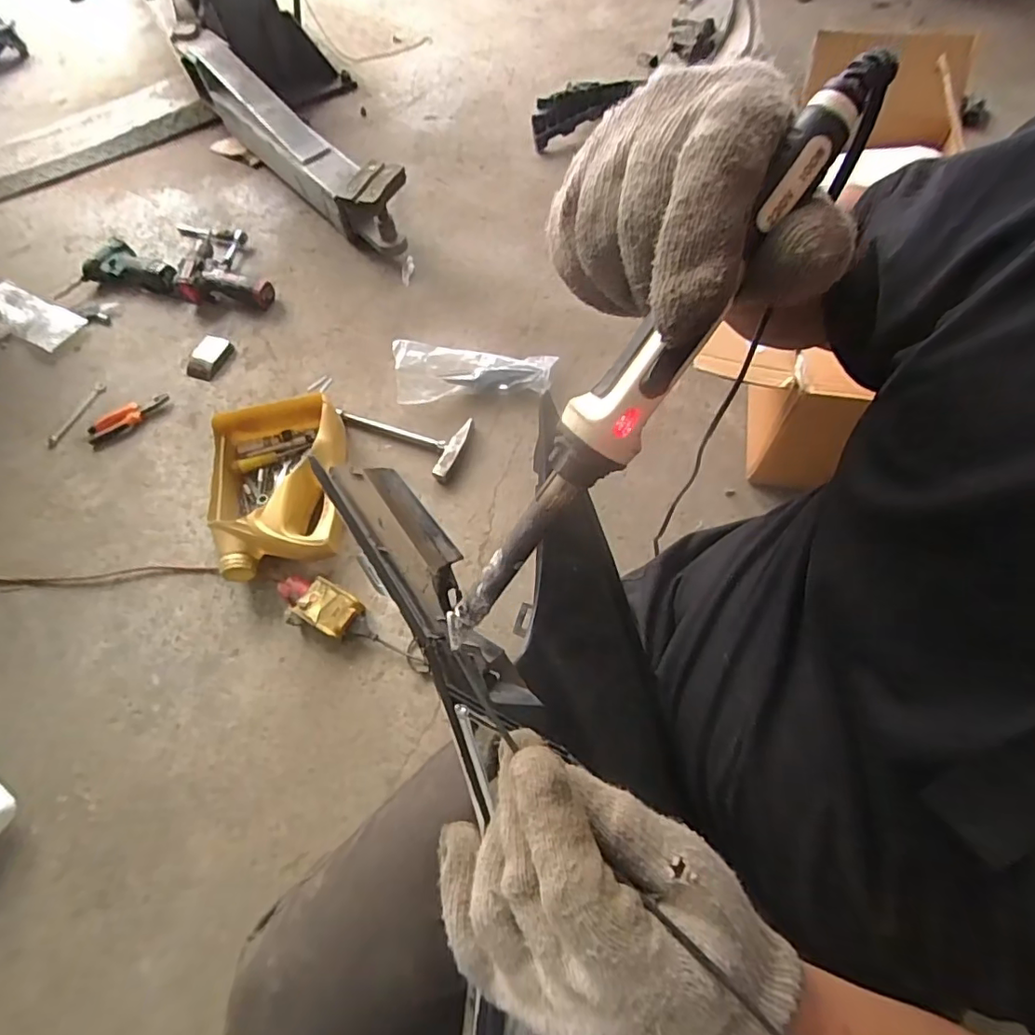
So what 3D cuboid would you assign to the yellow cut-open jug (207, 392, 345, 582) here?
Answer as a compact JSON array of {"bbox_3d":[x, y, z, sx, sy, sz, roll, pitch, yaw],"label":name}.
[{"bbox_3d":[-0.387,-0.052,0.914,0.214,0.090,0.292,-13,63,-3],"label":"yellow cut-open jug"}]

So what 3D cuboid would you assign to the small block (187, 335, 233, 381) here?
[{"bbox_3d":[-0.618,-0.321,1.106,0.060,0.021,0.095,17,65,12],"label":"small block"}]

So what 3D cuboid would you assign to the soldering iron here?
[{"bbox_3d":[0.036,-0.039,0.190,0.025,0.019,0.231,46,113,22],"label":"soldering iron"}]

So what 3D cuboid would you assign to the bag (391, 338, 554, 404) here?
[{"bbox_3d":[-0.078,-0.266,1.005,0.289,0.088,0.074,-3,63,2],"label":"bag"}]

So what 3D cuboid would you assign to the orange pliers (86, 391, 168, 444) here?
[{"bbox_3d":[-0.740,-0.193,1.050,0.151,0.019,0.045,-33,66,-13],"label":"orange pliers"}]

